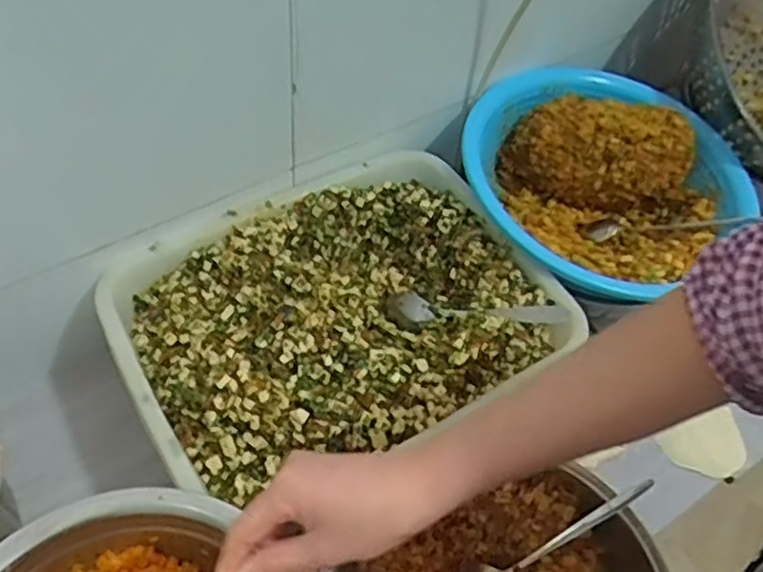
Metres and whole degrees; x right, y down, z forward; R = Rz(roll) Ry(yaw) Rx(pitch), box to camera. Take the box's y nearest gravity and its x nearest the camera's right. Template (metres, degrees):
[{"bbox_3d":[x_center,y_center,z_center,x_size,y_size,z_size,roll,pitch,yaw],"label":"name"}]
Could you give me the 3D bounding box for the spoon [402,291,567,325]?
[{"bbox_3d":[0.093,0.023,0.658,0.158,0.028,0.024,2,52,19],"label":"spoon"}]

